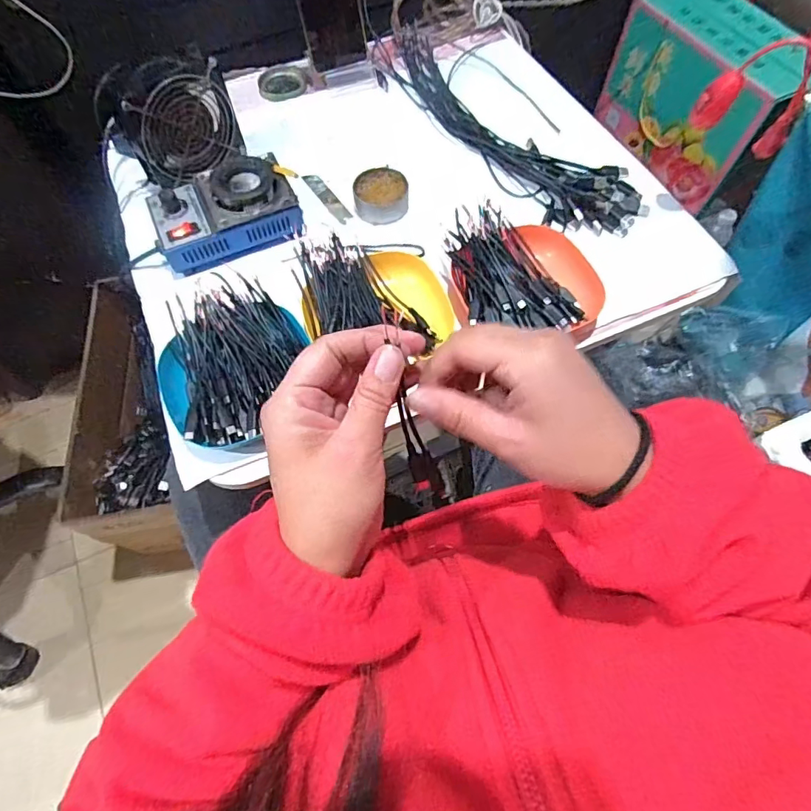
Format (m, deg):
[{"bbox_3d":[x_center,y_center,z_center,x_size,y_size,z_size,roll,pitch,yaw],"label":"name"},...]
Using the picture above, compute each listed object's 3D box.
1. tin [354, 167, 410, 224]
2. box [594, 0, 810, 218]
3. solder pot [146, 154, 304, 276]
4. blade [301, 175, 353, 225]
[{"bbox_3d":[-0.028,-0.245,0.574,0.062,0.024,0.061,0,65,0],"label":"tin"},{"bbox_3d":[0.524,-0.556,0.897,0.130,0.230,0.321,-24,67,-10],"label":"box"},{"bbox_3d":[-0.195,-0.209,0.539,0.149,0.059,0.099,-22,67,-9],"label":"solder pot"},{"bbox_3d":[-0.094,-0.249,0.591,0.021,0.004,0.089,-30,67,-18],"label":"blade"}]

